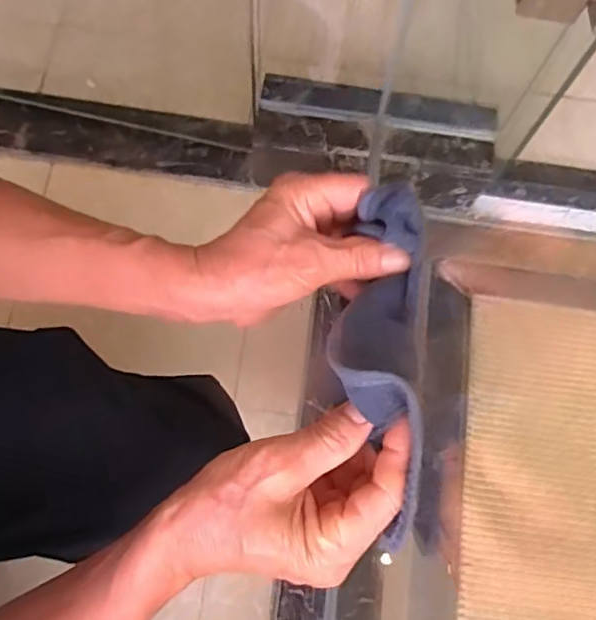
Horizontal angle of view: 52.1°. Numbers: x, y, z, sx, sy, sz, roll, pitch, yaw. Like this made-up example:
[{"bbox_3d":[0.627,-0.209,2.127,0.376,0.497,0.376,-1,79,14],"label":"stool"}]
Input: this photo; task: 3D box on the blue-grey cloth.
[{"bbox_3d":[0.038,0.019,0.293,0.042,0.037,0.168,6,61,2],"label":"blue-grey cloth"}]

